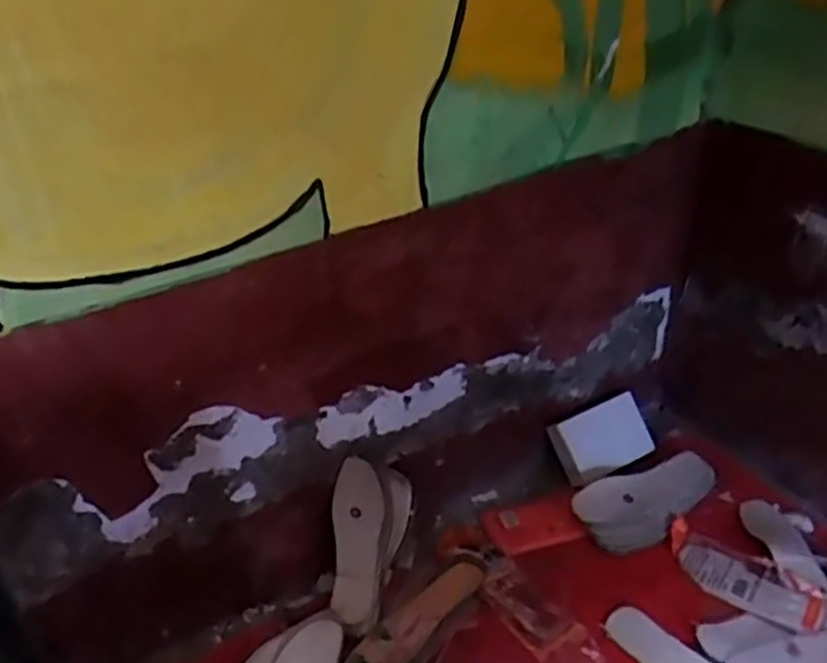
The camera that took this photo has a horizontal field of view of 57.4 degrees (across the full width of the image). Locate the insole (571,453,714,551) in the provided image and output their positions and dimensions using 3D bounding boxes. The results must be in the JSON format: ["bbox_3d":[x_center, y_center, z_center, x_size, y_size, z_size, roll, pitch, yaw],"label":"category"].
[{"bbox_3d":[0.358,0.240,1.123,0.252,0.033,0.105,-22,44,-30],"label":"insole"}]

